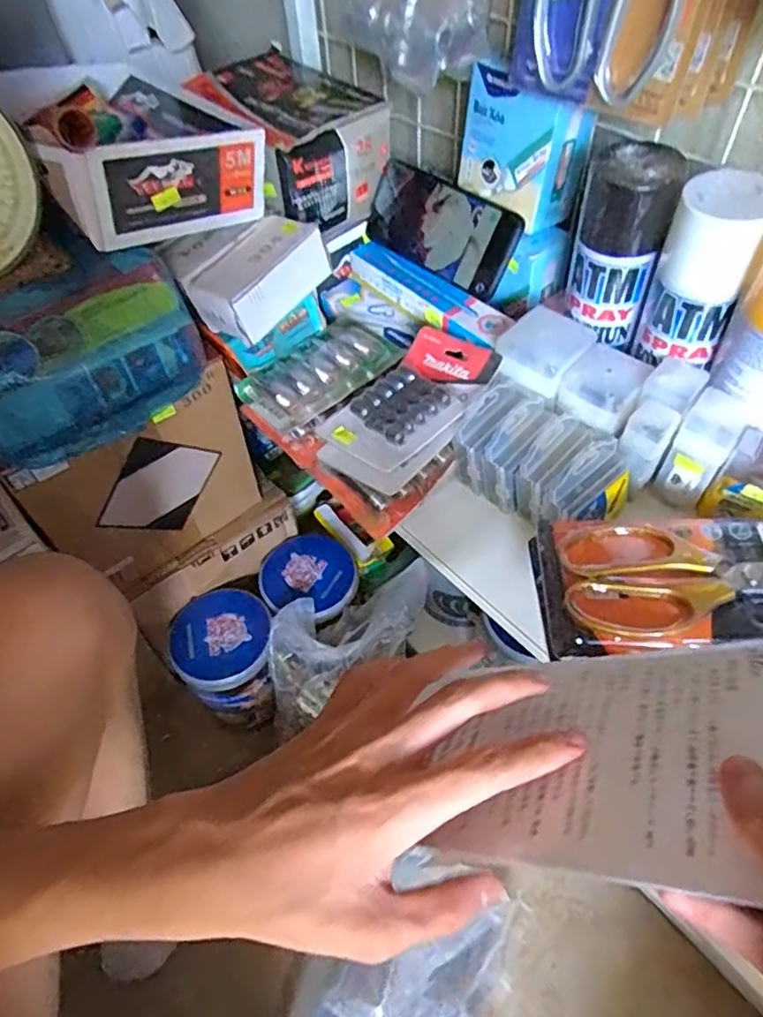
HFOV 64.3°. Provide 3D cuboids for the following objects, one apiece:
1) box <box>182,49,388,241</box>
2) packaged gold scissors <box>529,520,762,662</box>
[{"bbox_3d":[-0.092,-0.370,0.614,0.145,0.093,0.210,-23,55,-14],"label":"box"},{"bbox_3d":[0.218,0.047,0.389,0.227,0.022,0.105,2,53,5],"label":"packaged gold scissors"}]

